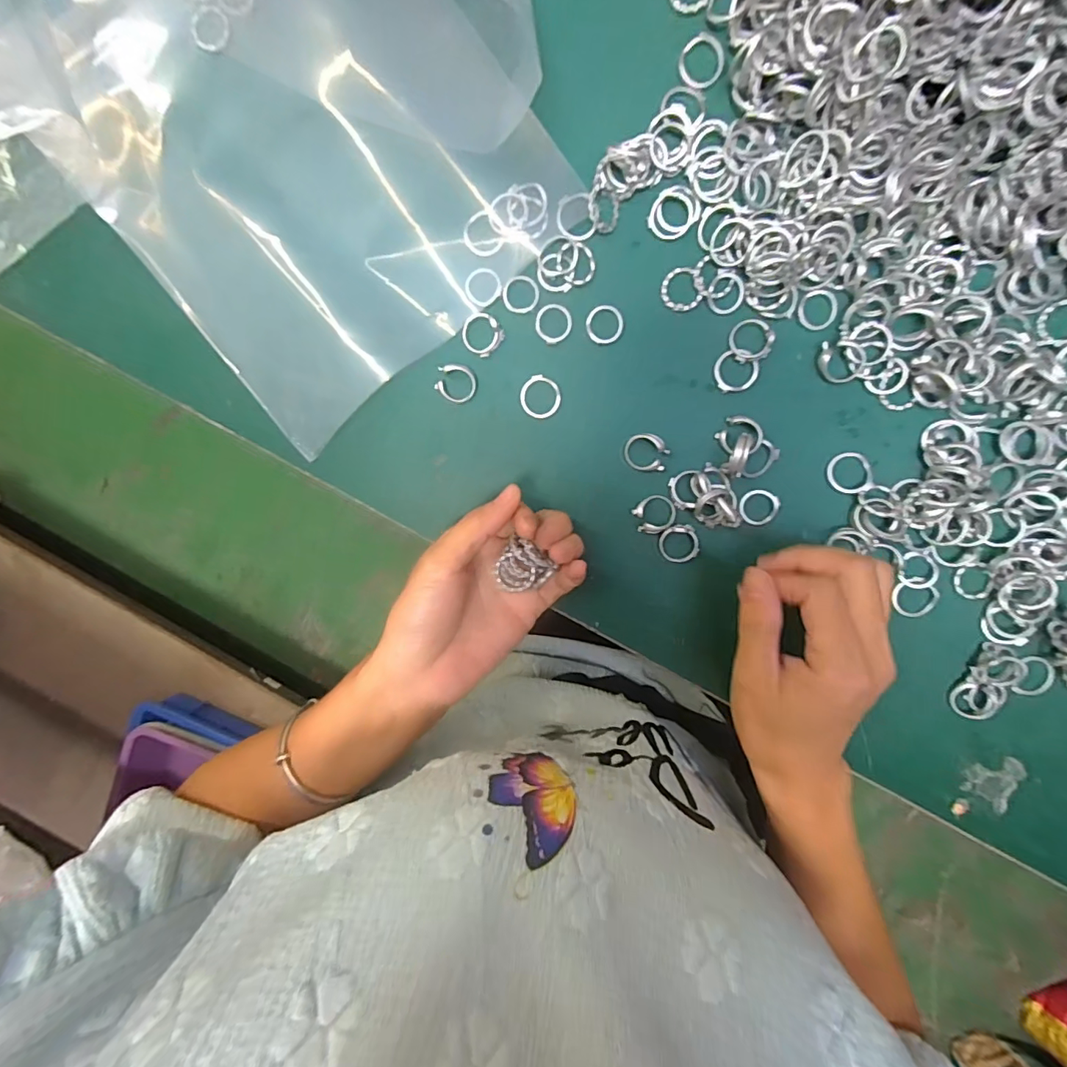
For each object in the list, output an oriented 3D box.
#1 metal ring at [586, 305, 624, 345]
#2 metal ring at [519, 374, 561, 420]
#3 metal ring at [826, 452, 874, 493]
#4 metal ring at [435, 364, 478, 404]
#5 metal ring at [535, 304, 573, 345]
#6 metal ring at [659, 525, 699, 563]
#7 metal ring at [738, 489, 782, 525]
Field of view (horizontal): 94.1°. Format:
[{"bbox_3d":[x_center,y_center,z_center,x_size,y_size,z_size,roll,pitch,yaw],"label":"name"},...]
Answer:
[{"bbox_3d":[0.039,-0.114,0.271,0.020,0.004,0.020,1,98,5],"label":"metal ring"},{"bbox_3d":[0.004,-0.076,0.279,0.023,0.004,0.022,1,98,5],"label":"metal ring"},{"bbox_3d":[0.173,-0.033,0.270,0.023,0.004,0.022,1,98,5],"label":"metal ring"},{"bbox_3d":[-0.043,-0.084,0.279,0.022,0.005,0.020,1,98,5],"label":"metal ring"},{"bbox_3d":[0.011,-0.116,0.272,0.020,0.004,0.020,1,98,5],"label":"metal ring"},{"bbox_3d":[0.083,0.006,0.283,0.022,0.005,0.022,1,98,5],"label":"metal ring"},{"bbox_3d":[0.126,-0.014,0.278,0.021,0.004,0.020,1,98,5],"label":"metal ring"}]

